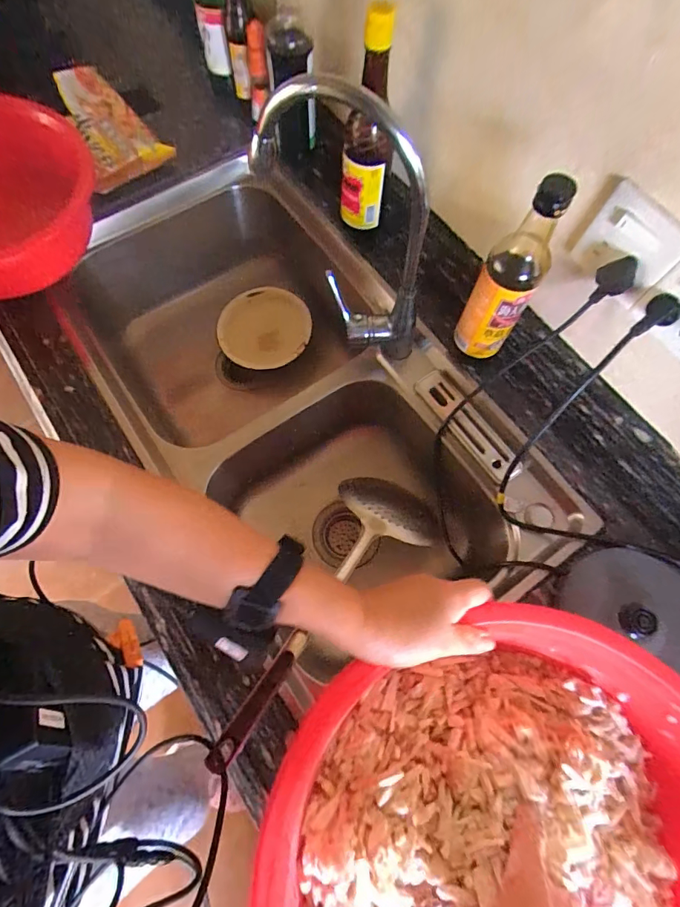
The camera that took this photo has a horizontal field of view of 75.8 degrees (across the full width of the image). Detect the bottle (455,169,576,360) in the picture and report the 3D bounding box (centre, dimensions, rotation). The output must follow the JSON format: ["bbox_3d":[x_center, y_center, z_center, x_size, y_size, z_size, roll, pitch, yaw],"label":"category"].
[{"bbox_3d":[0.188,-0.186,0.476,0.074,0.211,0.054,30,73,8],"label":"bottle"}]

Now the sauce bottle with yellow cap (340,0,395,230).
[{"bbox_3d":[0.034,-0.394,0.540,0.064,0.232,0.058,6,71,0],"label":"sauce bottle with yellow cap"}]

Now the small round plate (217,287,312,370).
[{"bbox_3d":[-0.137,-0.235,0.815,0.163,0.030,0.155,0,91,4],"label":"small round plate"}]

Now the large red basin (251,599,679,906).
[{"bbox_3d":[0.141,0.338,0.347,0.374,0.102,0.354,1,71,-2],"label":"large red basin"}]

